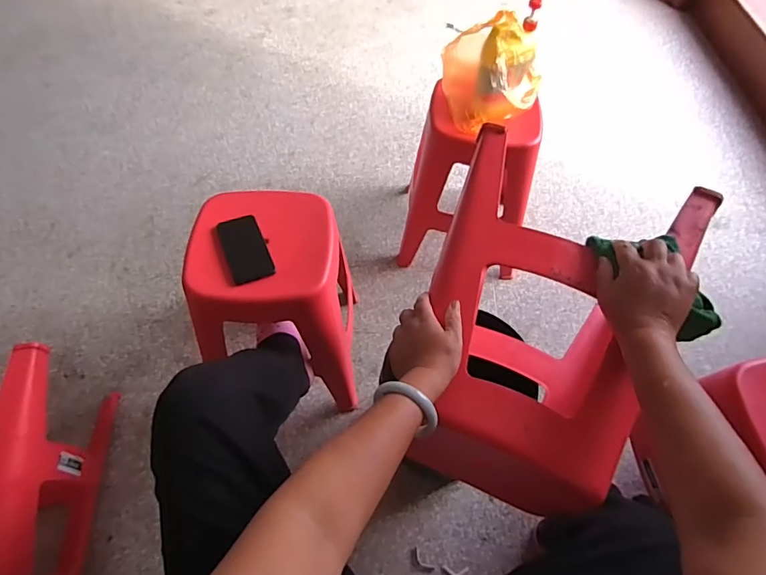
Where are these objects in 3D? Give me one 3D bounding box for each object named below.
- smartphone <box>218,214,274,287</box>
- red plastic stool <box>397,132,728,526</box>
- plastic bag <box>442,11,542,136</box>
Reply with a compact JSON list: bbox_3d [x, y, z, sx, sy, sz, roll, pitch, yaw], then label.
[{"bbox_3d":[-0.273,-0.079,0.917,0.078,0.008,0.164,-19,60,-15],"label":"smartphone"},{"bbox_3d":[0.203,0.076,0.747,0.318,0.351,0.432,24,59,13],"label":"red plastic stool"},{"bbox_3d":[0.258,-0.492,1.075,0.233,0.206,0.144,5,57,1],"label":"plastic bag"}]

